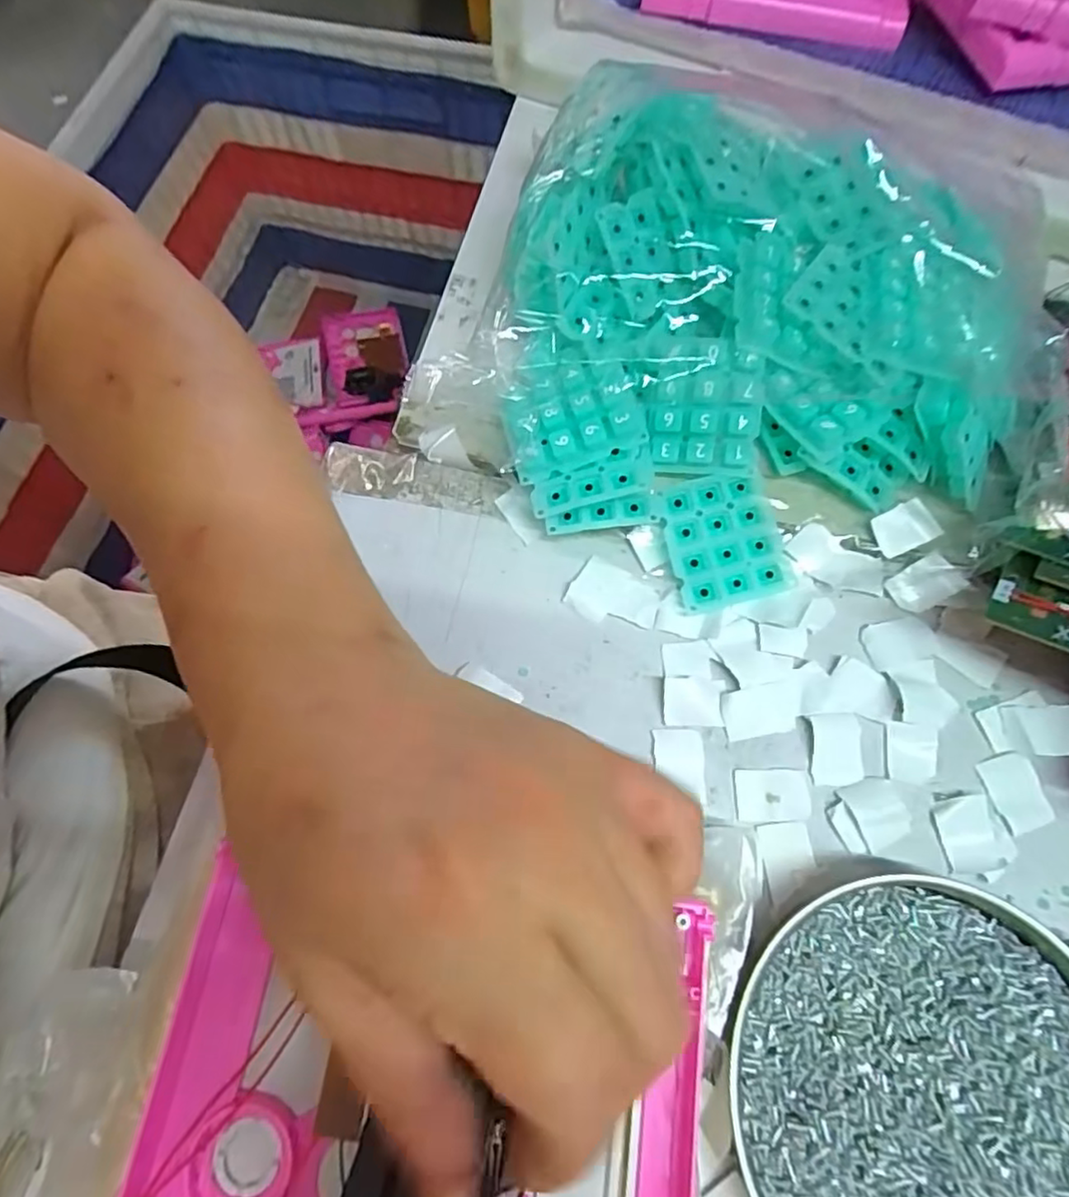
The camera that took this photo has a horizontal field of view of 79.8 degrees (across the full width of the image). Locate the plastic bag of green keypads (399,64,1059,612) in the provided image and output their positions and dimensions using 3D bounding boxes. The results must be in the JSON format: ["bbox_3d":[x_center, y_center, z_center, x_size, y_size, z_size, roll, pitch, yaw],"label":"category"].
[{"bbox_3d":[0.103,-0.117,0.291,0.258,0.085,0.232,35,73,12],"label":"plastic bag of green keypads"}]

